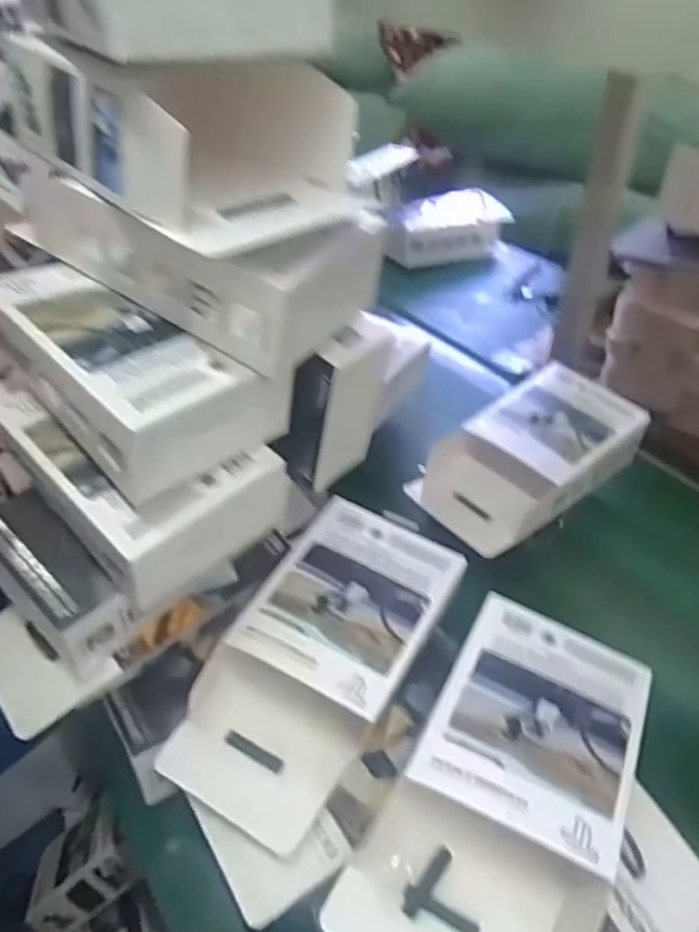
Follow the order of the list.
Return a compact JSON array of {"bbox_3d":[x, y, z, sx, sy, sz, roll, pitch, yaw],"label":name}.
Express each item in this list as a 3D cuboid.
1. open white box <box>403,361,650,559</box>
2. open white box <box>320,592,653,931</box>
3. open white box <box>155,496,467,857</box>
[{"bbox_3d":[0.202,-0.011,0.761,0.250,0.082,0.143,-23,47,-26],"label":"open white box"},{"bbox_3d":[0.111,0.225,0.469,0.140,0.089,0.254,23,45,23],"label":"open white box"},{"bbox_3d":[-0.020,0.153,0.548,0.141,0.082,0.254,23,46,23],"label":"open white box"}]

